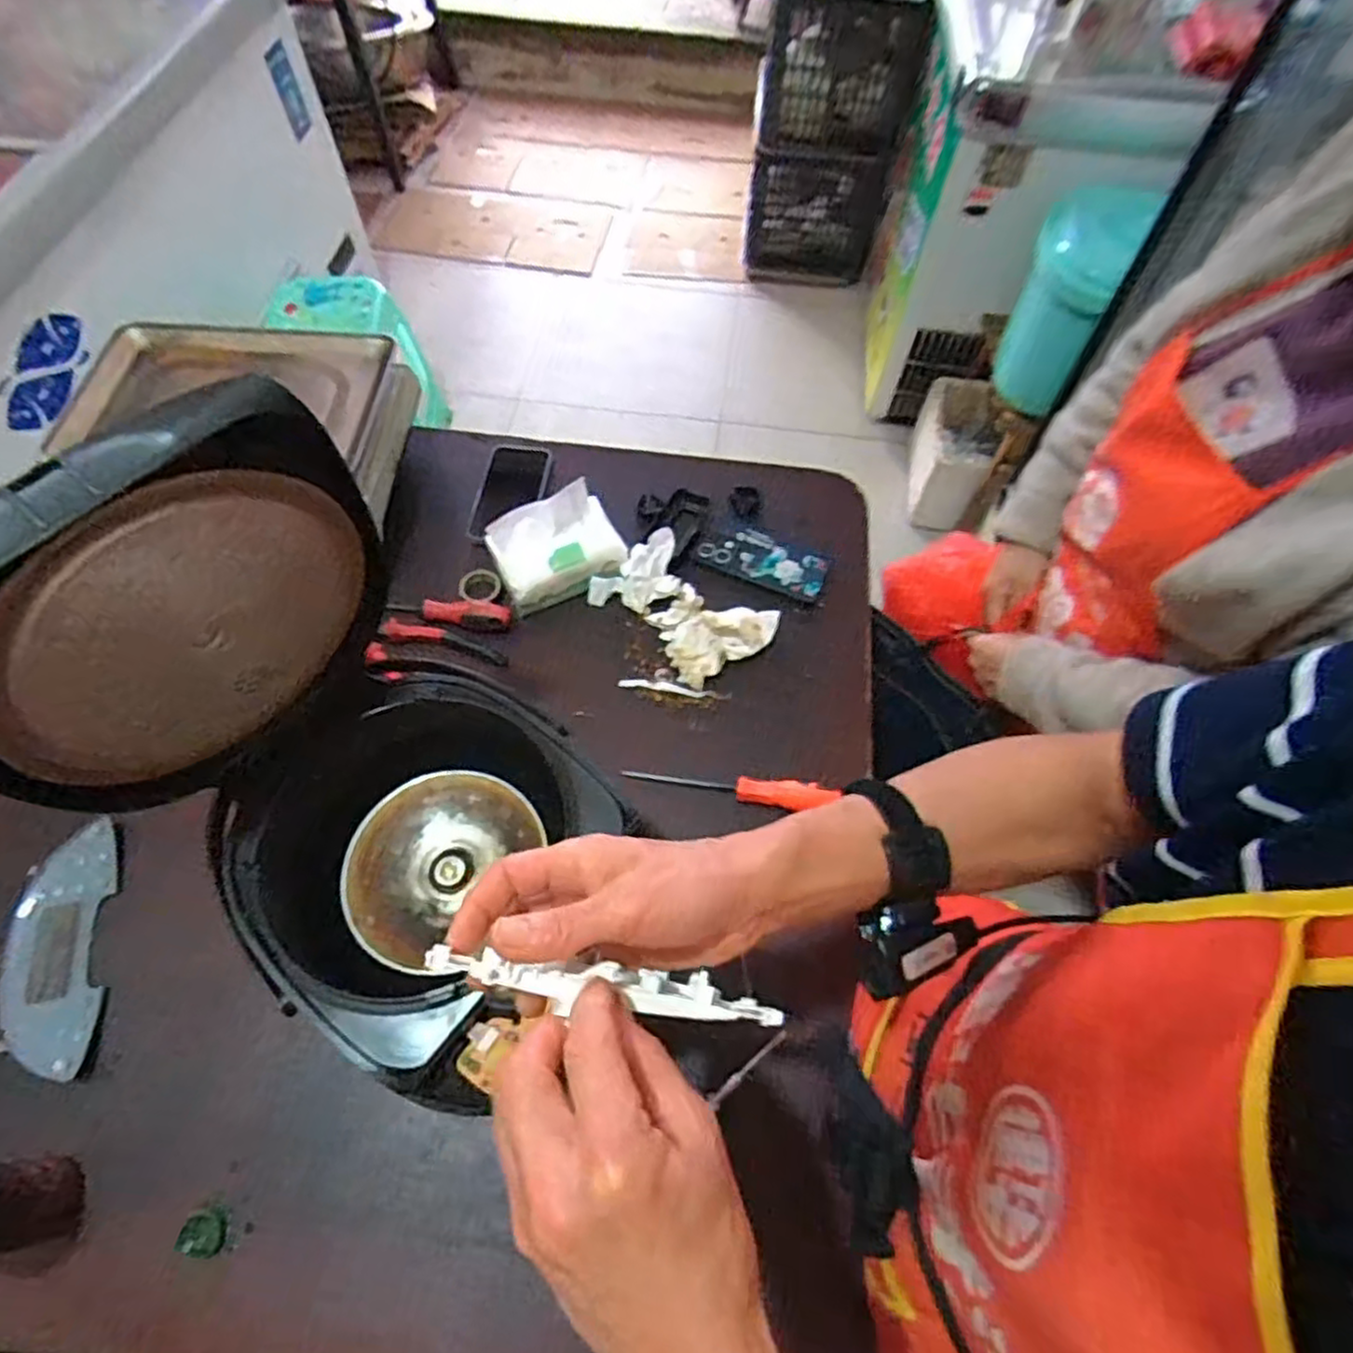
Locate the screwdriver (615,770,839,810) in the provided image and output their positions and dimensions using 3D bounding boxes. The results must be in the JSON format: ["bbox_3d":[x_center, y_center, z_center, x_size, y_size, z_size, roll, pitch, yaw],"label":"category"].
[{"bbox_3d":[0.053,0.112,0.729,0.208,0.026,0.025,4,61,14],"label":"screwdriver"}]

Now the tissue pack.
[{"bbox_3d":[-0.136,-0.146,0.817,0.143,0.083,0.083,-26,66,-15],"label":"tissue pack"}]

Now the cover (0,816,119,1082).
[{"bbox_3d":[-0.556,0.240,0.638,0.085,0.015,0.219,-11,62,-8],"label":"cover"}]

